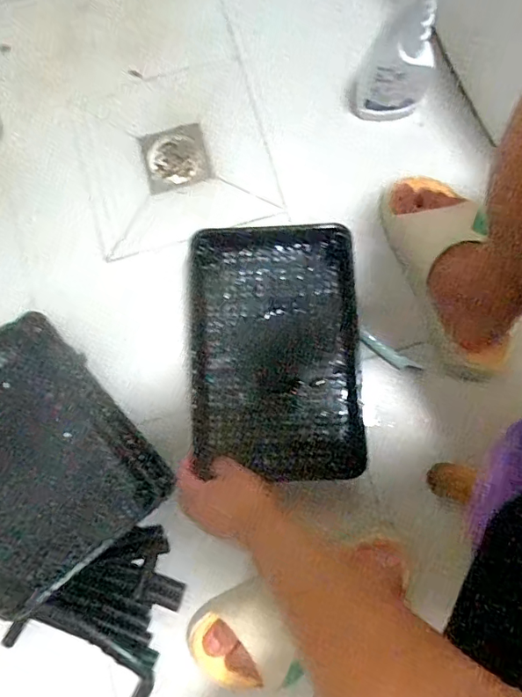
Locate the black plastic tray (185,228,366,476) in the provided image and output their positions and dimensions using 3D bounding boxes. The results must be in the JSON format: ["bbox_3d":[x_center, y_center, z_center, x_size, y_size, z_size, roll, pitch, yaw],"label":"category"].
[{"bbox_3d":[0.018,0.000,0.658,0.223,0.039,0.331,-2,80,1],"label":"black plastic tray"}]

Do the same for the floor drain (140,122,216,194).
[{"bbox_3d":[-0.136,-0.303,0.782,0.100,0.010,0.100,-16,80,-2],"label":"floor drain"}]

